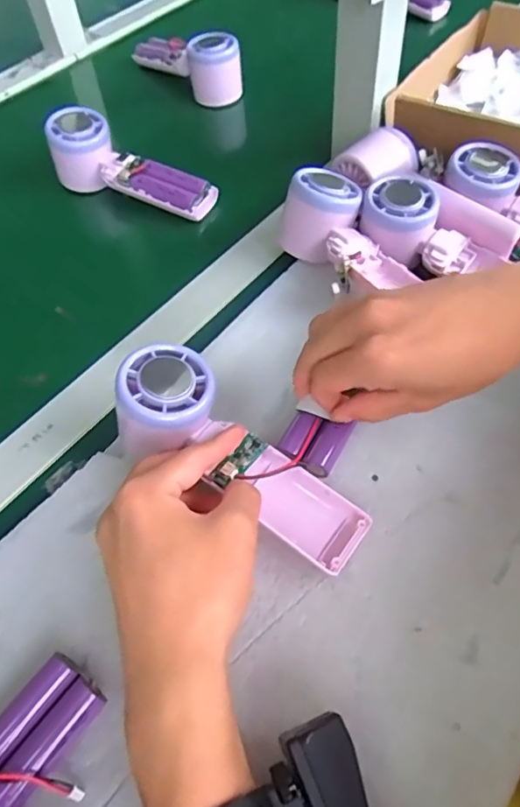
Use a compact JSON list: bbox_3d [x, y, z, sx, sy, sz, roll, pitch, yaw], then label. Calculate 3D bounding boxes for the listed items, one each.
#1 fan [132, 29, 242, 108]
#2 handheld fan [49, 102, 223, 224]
[{"bbox_3d":[-0.087,-0.393,0.634,0.046,0.062,0.160,-38,63,-20],"label":"fan"},{"bbox_3d":[-0.118,-0.215,0.521,0.165,0.049,0.051,26,61,6],"label":"handheld fan"}]

